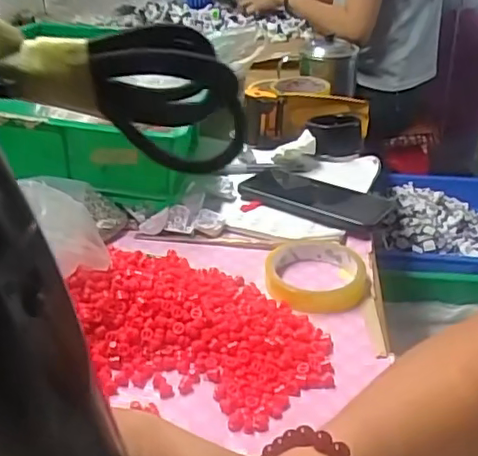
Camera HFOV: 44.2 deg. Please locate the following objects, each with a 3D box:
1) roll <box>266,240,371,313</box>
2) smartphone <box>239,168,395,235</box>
[{"bbox_3d":[0.070,0.037,0.534,0.089,0.021,0.099,3,32,2],"label":"roll"},{"bbox_3d":[0.086,-0.038,0.664,0.175,0.016,0.085,22,37,32],"label":"smartphone"}]

